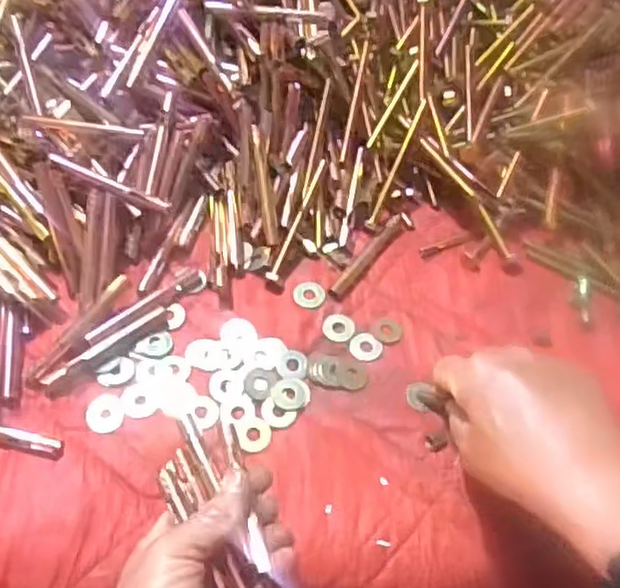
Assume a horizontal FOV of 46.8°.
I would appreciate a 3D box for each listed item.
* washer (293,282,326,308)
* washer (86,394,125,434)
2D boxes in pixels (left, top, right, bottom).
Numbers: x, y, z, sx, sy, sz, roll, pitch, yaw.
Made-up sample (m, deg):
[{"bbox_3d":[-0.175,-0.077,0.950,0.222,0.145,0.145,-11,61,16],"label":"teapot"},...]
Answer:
[{"bbox_3d":[0.000,0.000,0.505,0.022,0.004,0.020,2,56,-3],"label":"washer"},{"bbox_3d":[-0.128,0.074,0.447,0.023,0.004,0.026,2,56,-3],"label":"washer"}]

